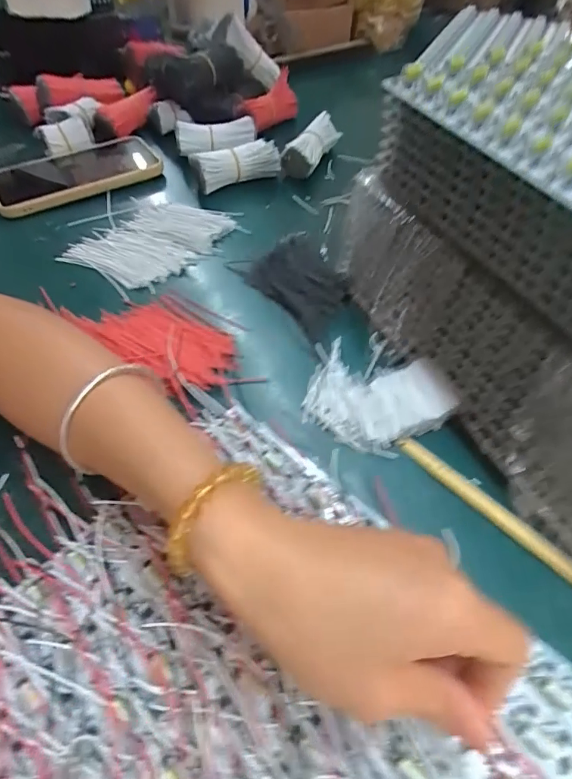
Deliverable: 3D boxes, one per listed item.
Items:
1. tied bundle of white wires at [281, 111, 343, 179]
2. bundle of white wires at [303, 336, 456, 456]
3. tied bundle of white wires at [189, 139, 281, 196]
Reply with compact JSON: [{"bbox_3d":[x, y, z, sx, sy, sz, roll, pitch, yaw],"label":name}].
[{"bbox_3d":[0.031,-0.270,0.499,0.035,0.036,0.094,23,55,15],"label":"tied bundle of white wires"},{"bbox_3d":[0.061,0.005,0.301,0.095,0.012,0.076,19,54,12],"label":"bundle of white wires"},{"bbox_3d":[-0.054,-0.234,0.464,0.088,0.036,0.034,-24,57,-20],"label":"tied bundle of white wires"}]

